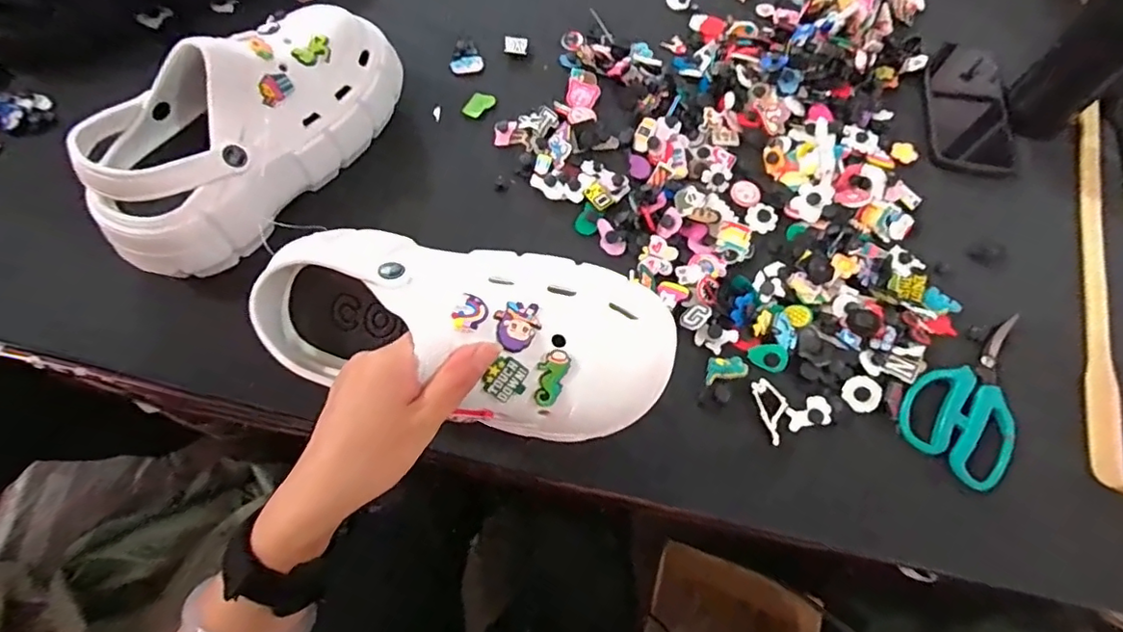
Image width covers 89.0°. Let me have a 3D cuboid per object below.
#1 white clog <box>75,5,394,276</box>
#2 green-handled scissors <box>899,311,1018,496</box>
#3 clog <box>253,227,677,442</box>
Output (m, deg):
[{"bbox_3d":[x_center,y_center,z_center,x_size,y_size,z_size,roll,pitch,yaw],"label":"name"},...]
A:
[{"bbox_3d":[-0.247,-0.148,0.461,0.097,0.121,0.263,34,68,11],"label":"white clog"},{"bbox_3d":[0.324,0.057,0.447,0.084,0.006,0.145,34,68,11],"label":"green-handled scissors"},{"bbox_3d":[-0.057,0.000,0.351,0.249,0.083,0.116,11,66,9],"label":"clog"}]

